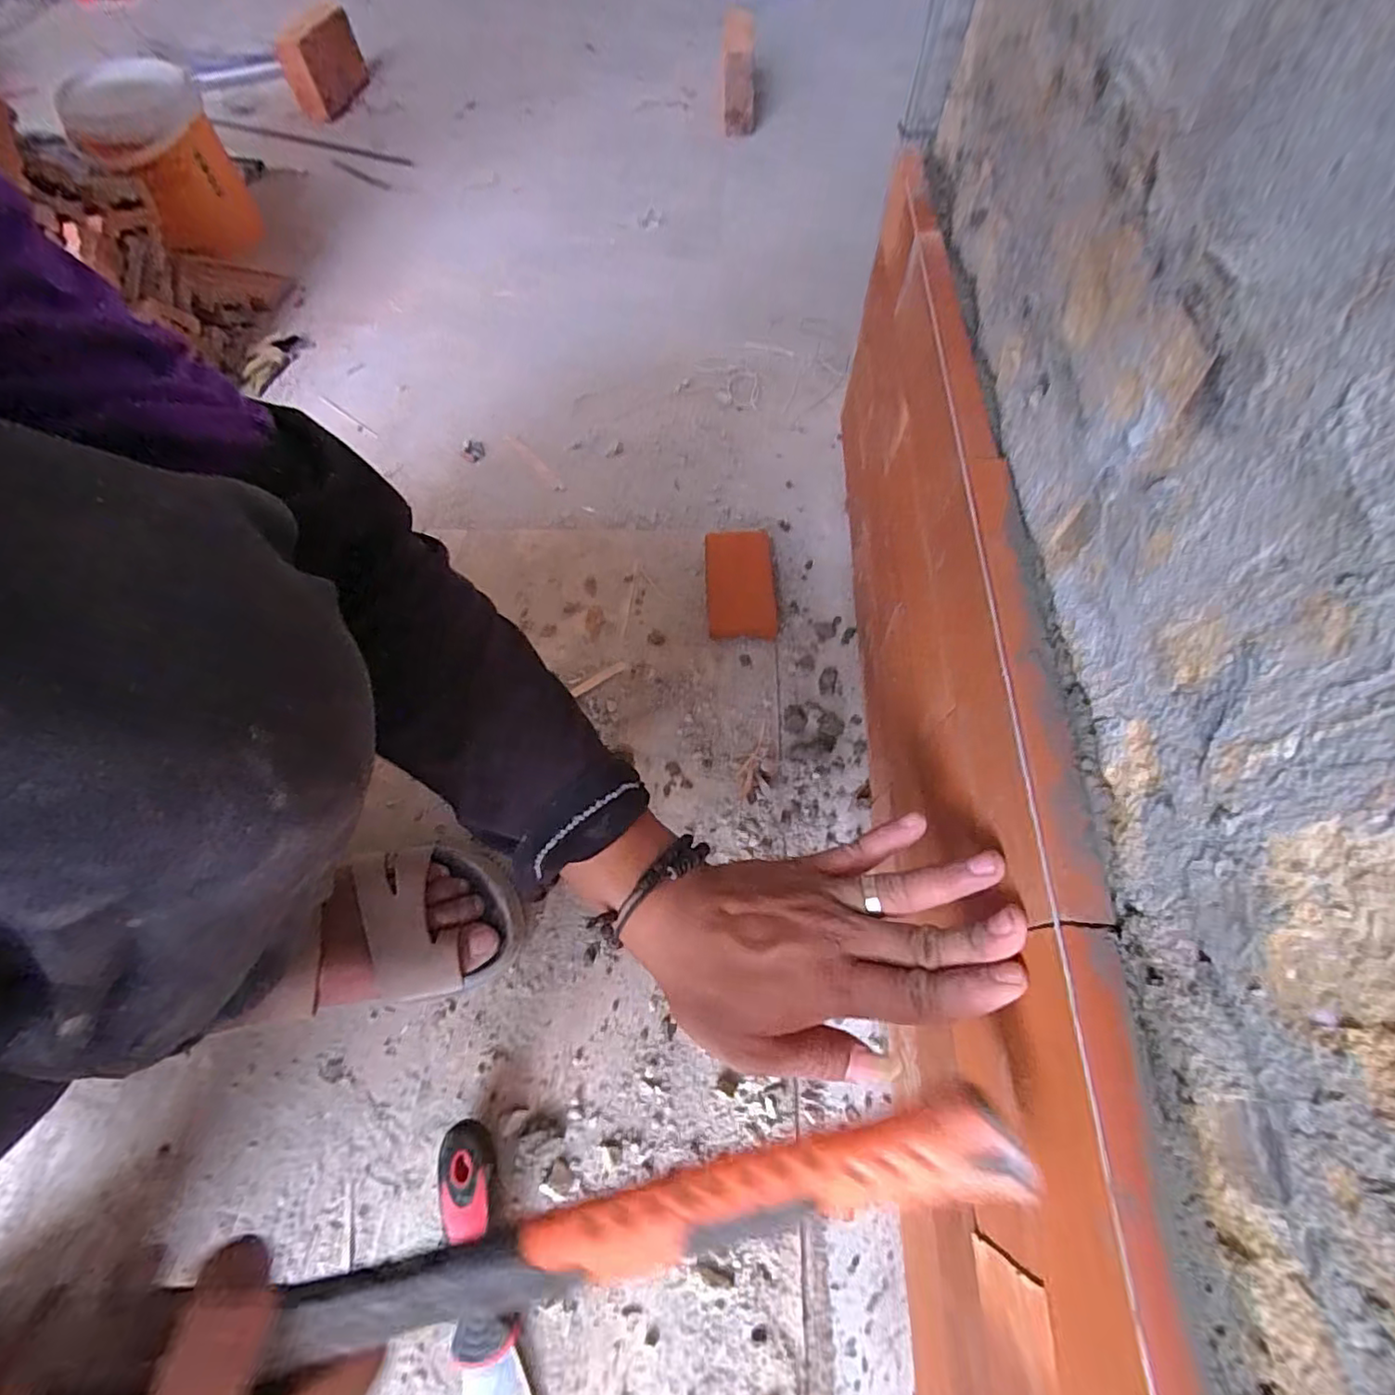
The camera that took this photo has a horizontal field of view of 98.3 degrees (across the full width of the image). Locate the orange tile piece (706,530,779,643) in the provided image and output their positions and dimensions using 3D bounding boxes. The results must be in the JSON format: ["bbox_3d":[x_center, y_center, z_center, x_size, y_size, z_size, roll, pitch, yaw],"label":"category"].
[{"bbox_3d":[0.041,-0.108,0.580,0.064,0.014,0.119,-1,62,0],"label":"orange tile piece"}]

